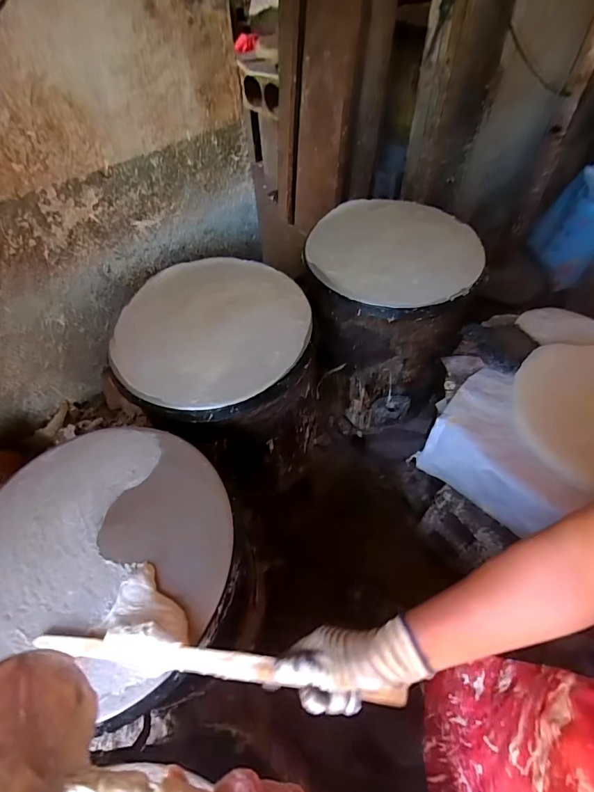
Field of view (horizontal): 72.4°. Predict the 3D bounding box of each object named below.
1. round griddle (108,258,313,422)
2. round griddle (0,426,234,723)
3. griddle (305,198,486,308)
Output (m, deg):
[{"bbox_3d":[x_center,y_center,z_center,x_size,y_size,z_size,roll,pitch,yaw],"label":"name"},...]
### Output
[{"bbox_3d":[-0.148,-0.123,0.740,0.326,0.041,0.357,-1,56,2],"label":"round griddle"},{"bbox_3d":[-0.262,0.189,0.536,0.344,0.020,0.318,-1,56,2],"label":"round griddle"},{"bbox_3d":[0.202,-0.305,0.837,0.333,0.026,0.310,-1,56,2],"label":"griddle"}]

